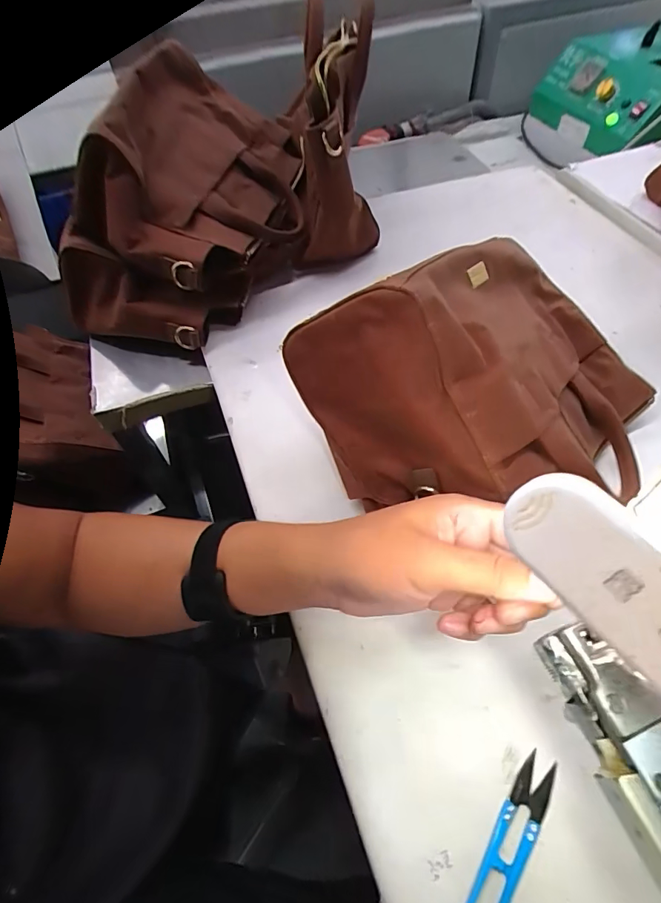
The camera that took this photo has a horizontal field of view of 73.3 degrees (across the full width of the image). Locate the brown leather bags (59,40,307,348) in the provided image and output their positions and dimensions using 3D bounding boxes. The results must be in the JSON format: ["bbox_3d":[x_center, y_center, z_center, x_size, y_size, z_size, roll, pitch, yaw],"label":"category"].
[{"bbox_3d":[-0.160,-0.303,0.527,0.216,0.174,0.319,11,57,10],"label":"brown leather bags"}]

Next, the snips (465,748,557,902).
[{"bbox_3d":[0.106,0.233,0.262,0.021,0.007,0.102,30,63,21],"label":"snips"}]

